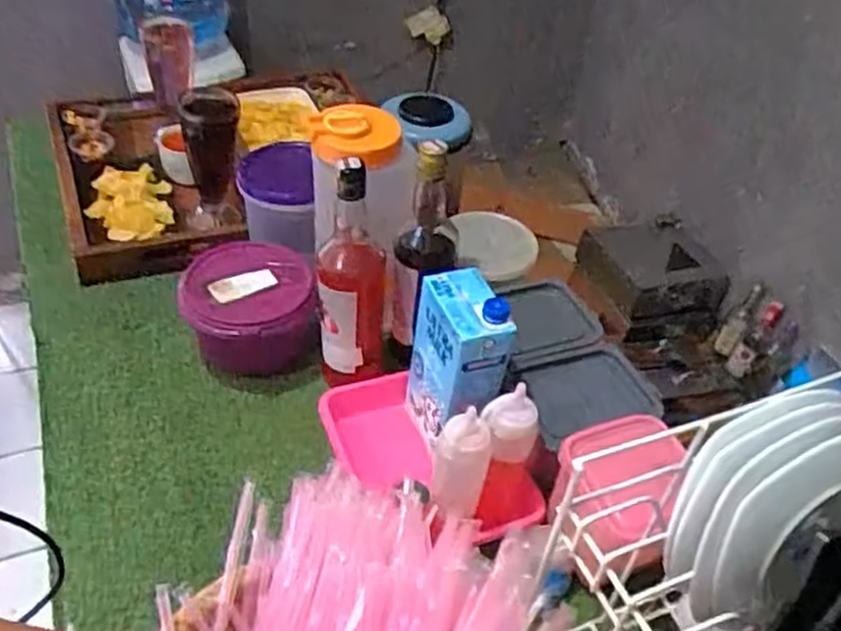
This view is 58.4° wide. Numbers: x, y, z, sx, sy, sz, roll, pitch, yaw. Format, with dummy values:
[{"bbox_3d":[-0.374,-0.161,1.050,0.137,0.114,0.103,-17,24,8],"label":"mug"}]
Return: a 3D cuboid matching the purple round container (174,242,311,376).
[{"bbox_3d":[-0.202,0.008,0.893,0.144,0.130,0.162,-7,46,-14],"label":"purple round container"}]

